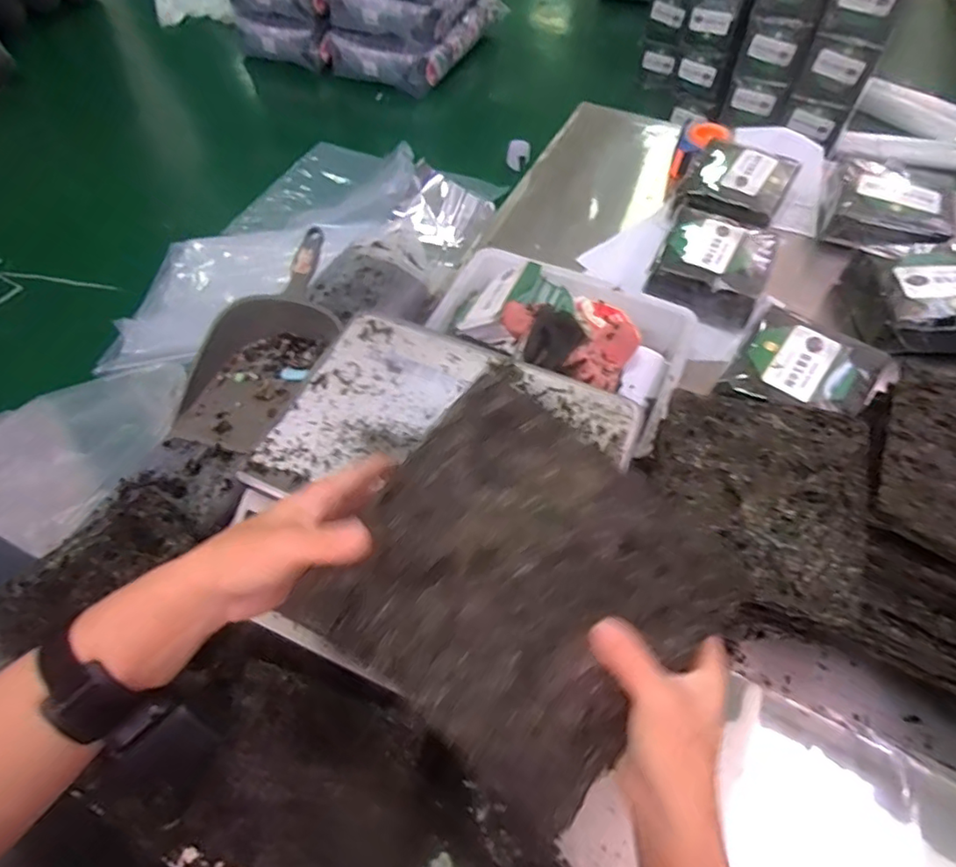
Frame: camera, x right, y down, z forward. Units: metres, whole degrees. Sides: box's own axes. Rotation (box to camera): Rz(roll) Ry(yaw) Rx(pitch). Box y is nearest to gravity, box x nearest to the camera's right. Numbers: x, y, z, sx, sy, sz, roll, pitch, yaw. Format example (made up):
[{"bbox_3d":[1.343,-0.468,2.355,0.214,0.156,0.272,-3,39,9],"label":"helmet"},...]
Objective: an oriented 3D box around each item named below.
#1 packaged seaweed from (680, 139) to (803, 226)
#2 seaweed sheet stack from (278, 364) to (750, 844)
[{"bbox_3d":[0.484,-0.471,1.066,0.179,0.039,0.196,28,63,17],"label":"packaged seaweed"},{"bbox_3d":[0.026,0.089,0.319,0.192,0.010,0.176,40,87,1],"label":"seaweed sheet stack"}]

